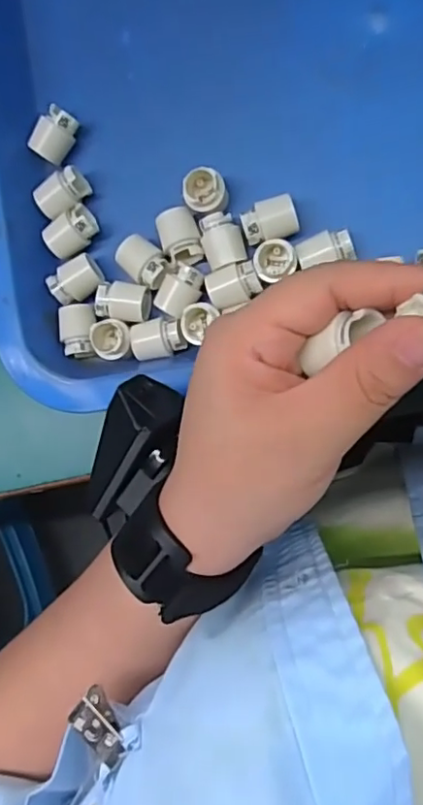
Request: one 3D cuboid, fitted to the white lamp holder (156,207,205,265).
[{"bbox_3d":[-0.015,-0.087,0.318,0.020,0.022,0.031,-17,87,9],"label":"white lamp holder"}]

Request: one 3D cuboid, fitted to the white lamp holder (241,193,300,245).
[{"bbox_3d":[0.030,-0.091,0.302,0.027,0.016,0.020,-17,87,9],"label":"white lamp holder"}]

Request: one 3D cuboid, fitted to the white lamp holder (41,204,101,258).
[{"bbox_3d":[-0.077,-0.094,0.328,0.029,0.019,0.019,-37,84,8],"label":"white lamp holder"}]

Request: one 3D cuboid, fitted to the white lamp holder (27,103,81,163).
[{"bbox_3d":[-0.087,-0.148,0.331,0.016,0.018,0.026,34,95,8],"label":"white lamp holder"}]

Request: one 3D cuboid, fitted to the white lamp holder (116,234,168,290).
[{"bbox_3d":[-0.035,-0.075,0.320,0.029,0.020,0.019,44,97,7],"label":"white lamp holder"}]

